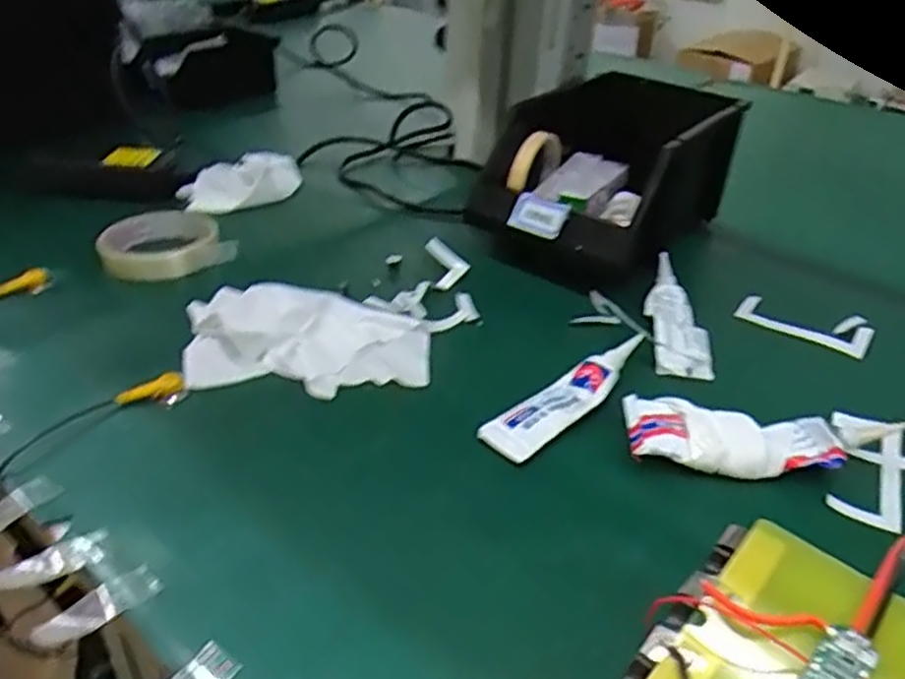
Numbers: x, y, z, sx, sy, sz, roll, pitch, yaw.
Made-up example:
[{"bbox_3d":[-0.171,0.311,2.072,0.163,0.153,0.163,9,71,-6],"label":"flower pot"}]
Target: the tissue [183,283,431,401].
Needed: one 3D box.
[{"bbox_3d":[-0.106,-0.006,0.539,0.176,0.031,0.099,3,34,0],"label":"tissue"}]

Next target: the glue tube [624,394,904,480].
[{"bbox_3d":[0.196,0.062,0.470,0.172,0.029,0.051,6,34,4],"label":"glue tube"}]

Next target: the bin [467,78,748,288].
[{"bbox_3d":[0.152,-0.154,0.710,0.153,0.131,0.265,28,41,32],"label":"bin"}]

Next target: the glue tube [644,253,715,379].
[{"bbox_3d":[0.178,-0.023,0.602,0.044,0.026,0.141,4,34,2],"label":"glue tube"}]

